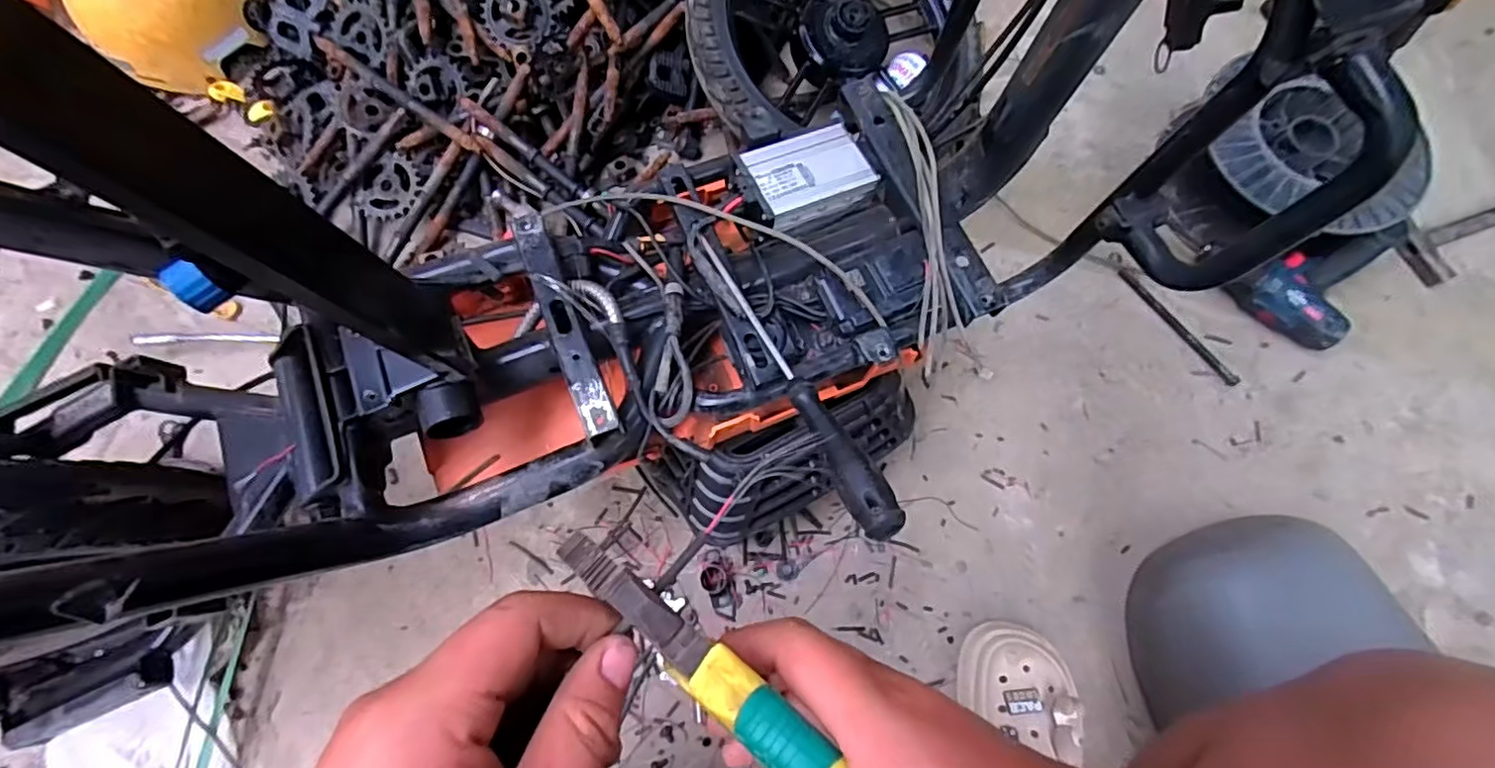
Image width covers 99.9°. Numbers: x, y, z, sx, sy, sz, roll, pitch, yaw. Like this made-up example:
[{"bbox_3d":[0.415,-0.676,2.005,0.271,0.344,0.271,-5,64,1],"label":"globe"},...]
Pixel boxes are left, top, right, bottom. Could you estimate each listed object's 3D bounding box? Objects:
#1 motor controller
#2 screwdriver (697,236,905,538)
[{"bbox_3d":[0.047,-0.173,0.518,0.107,0.026,0.069,-26,75,-9],"label":"motor controller"},{"bbox_3d":[0.027,-0.007,0.426,0.024,0.033,0.259,-23,54,-9],"label":"screwdriver"}]

